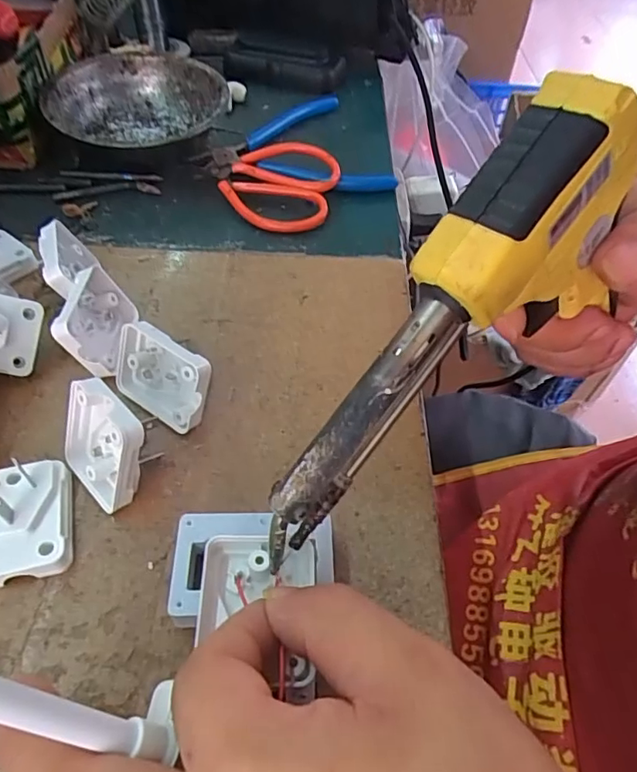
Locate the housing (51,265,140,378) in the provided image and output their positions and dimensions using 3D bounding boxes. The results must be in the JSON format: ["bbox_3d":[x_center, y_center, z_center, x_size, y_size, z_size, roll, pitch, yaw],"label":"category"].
[{"bbox_3d":[-0.115,-0.031,0.277,0.016,0.038,0.049,-19,45,20],"label":"housing"}]

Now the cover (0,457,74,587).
[{"bbox_3d":[-0.119,0.053,0.219,0.037,0.023,0.047,-6,52,-8],"label":"cover"}]

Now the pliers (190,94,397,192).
[{"bbox_3d":[-0.027,-0.183,0.420,0.132,0.013,0.131,-14,54,-13],"label":"pliers"}]

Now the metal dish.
[{"bbox_3d":[-0.136,-0.206,0.409,0.122,0.044,0.112,2,51,-3],"label":"metal dish"}]

